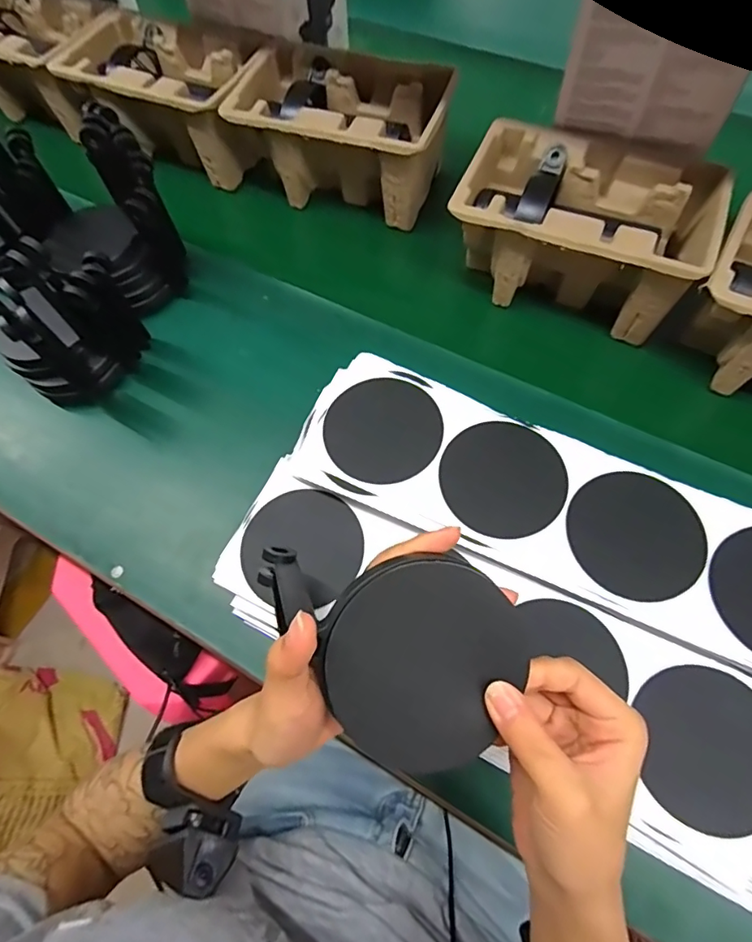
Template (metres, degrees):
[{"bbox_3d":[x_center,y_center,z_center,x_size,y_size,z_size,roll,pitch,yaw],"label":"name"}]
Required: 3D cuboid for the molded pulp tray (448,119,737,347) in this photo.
[{"bbox_3d":[0.195,-0.237,0.495,0.216,0.102,0.144,22,70,10],"label":"molded pulp tray"}]

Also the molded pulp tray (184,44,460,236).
[{"bbox_3d":[-0.056,-0.387,0.579,0.264,0.104,0.138,20,70,9],"label":"molded pulp tray"}]

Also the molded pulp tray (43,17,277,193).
[{"bbox_3d":[-0.248,-0.460,0.620,0.244,0.103,0.142,22,70,10],"label":"molded pulp tray"}]

